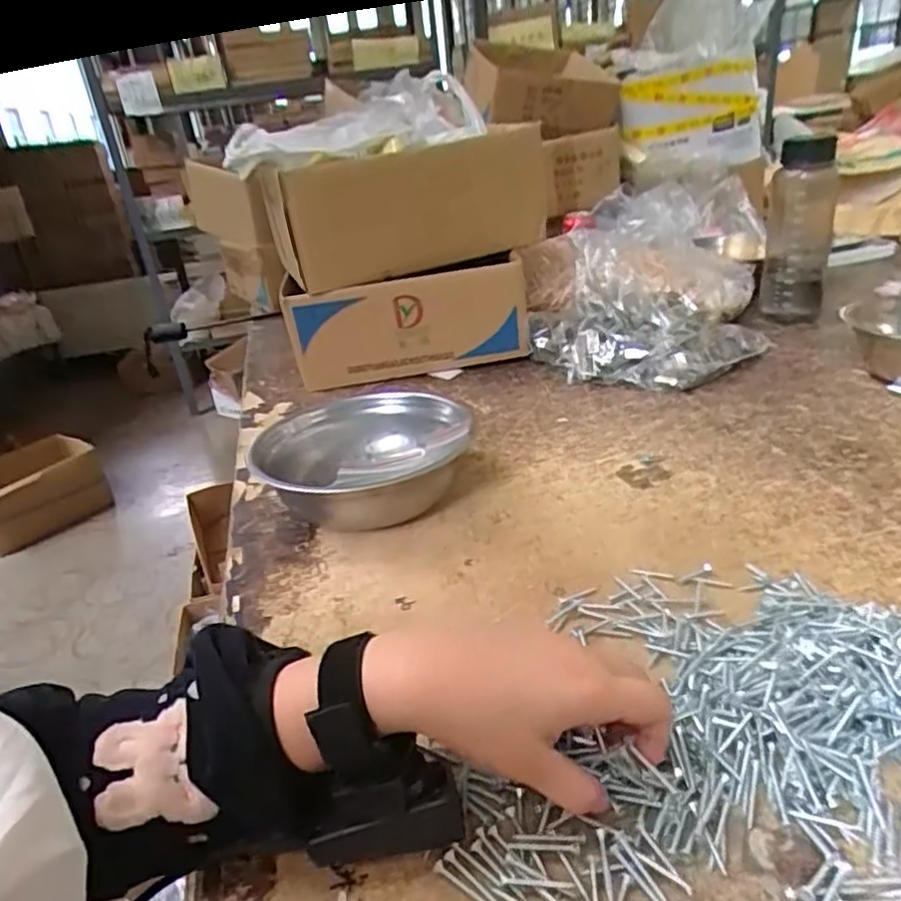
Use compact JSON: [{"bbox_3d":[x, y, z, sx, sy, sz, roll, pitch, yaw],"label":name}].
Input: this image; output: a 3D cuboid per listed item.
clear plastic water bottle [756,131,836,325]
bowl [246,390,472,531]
[{"bbox_3d":[0.500,-0.314,0.954,0.083,0.232,0.093,9,29,27],"label":"clear plastic water bottle"},{"bbox_3d":[-0.078,0.011,0.602,0.186,0.079,0.203,-8,26,-5],"label":"bowl"}]

